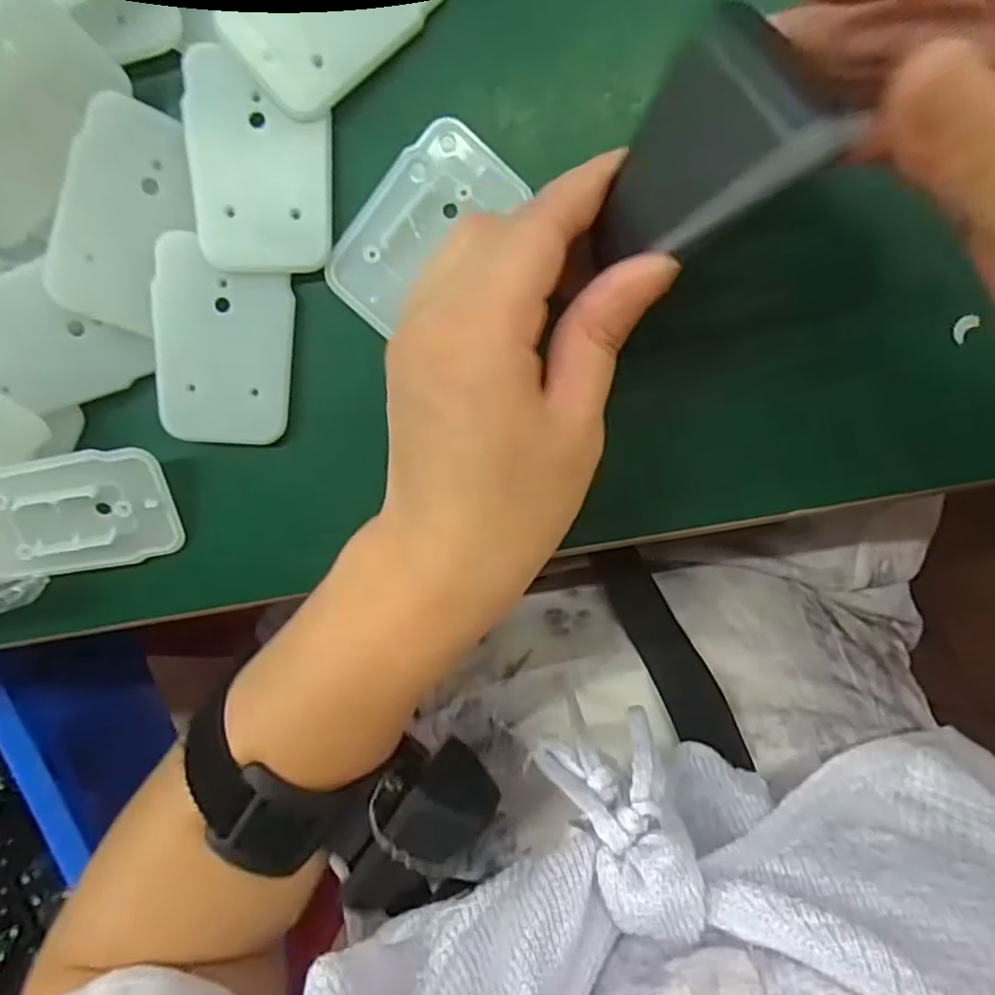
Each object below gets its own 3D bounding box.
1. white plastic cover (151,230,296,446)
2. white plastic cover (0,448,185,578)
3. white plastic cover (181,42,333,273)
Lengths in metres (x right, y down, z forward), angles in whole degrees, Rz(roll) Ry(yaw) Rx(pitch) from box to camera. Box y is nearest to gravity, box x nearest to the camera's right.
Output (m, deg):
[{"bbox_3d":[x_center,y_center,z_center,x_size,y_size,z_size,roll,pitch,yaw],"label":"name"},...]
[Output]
[{"bbox_3d":[-0.093,-0.052,0.225,0.043,0.004,0.065,4,102,-15],"label":"white plastic cover"},{"bbox_3d":[-0.148,0.007,0.227,0.065,0.004,0.043,-10,121,-13],"label":"white plastic cover"},{"bbox_3d":[-0.077,-0.106,0.213,0.043,0.013,0.062,3,99,0],"label":"white plastic cover"}]

